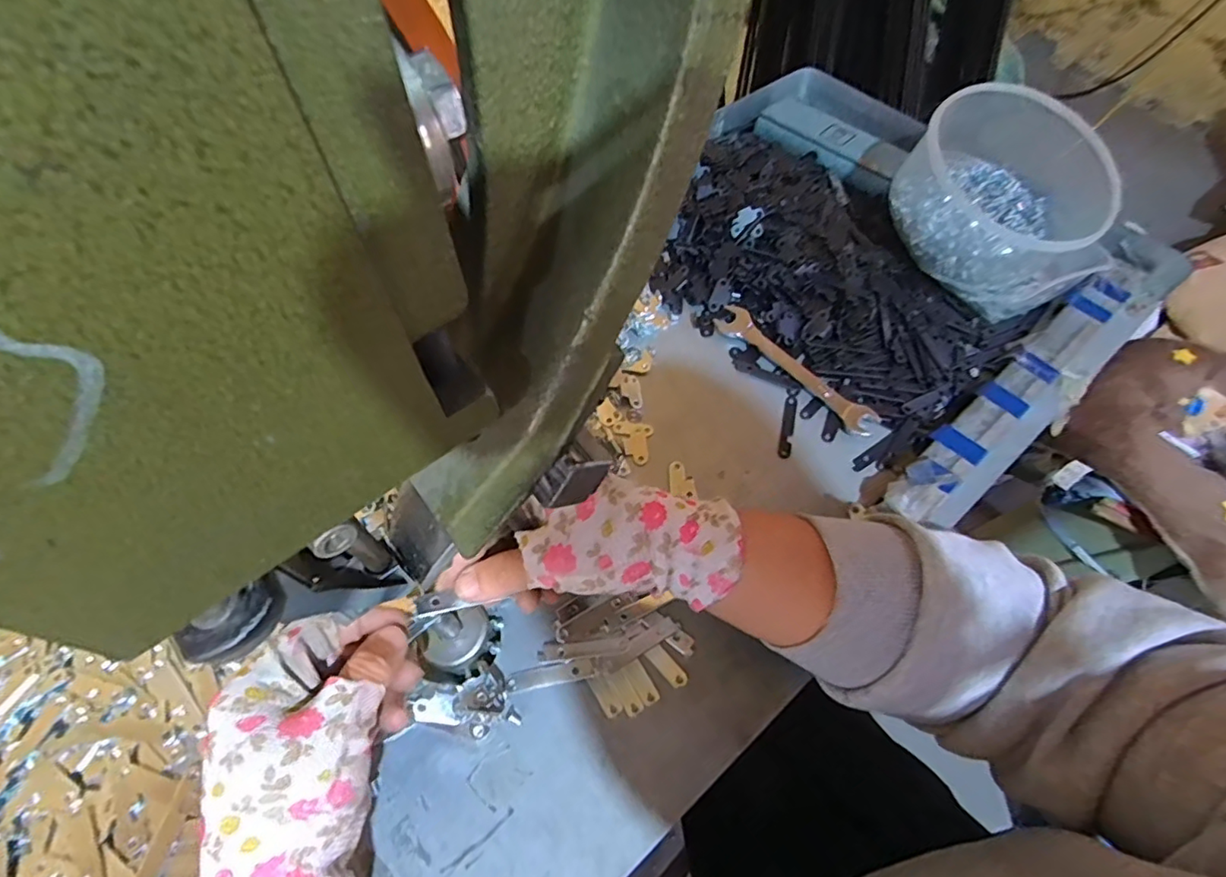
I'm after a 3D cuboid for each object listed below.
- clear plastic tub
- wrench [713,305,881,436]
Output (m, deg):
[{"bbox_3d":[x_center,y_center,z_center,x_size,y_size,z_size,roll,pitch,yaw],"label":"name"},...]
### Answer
[{"bbox_3d":[0.326,-0.193,0.465,0.158,0.089,0.156,1,62,-1],"label":"clear plastic tub"},{"bbox_3d":[0.138,-0.057,0.435,0.025,0.006,0.143,-38,69,-20],"label":"wrench"}]

